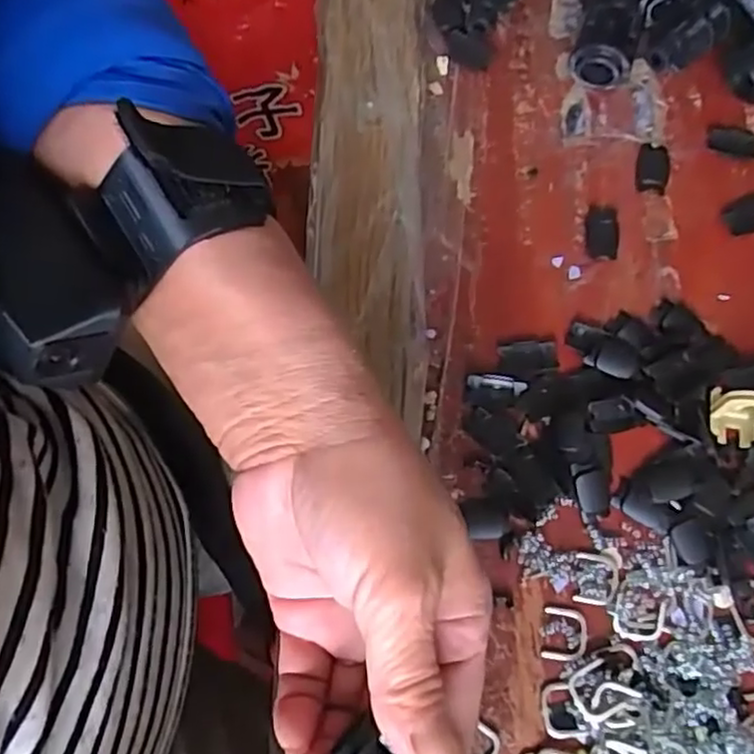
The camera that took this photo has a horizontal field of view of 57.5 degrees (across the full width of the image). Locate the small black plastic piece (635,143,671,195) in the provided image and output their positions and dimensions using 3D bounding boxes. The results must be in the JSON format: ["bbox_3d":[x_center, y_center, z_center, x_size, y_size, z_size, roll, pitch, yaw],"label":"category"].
[{"bbox_3d":[0.124,-0.094,0.308,0.014,0.004,0.024,11,75,5],"label":"small black plastic piece"}]

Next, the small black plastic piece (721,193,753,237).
[{"bbox_3d":[0.164,-0.072,0.302,0.024,0.004,0.017,-23,75,-5],"label":"small black plastic piece"}]

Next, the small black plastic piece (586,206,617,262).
[{"bbox_3d":[0.099,-0.063,0.300,0.012,0.004,0.025,1,74,2],"label":"small black plastic piece"}]

